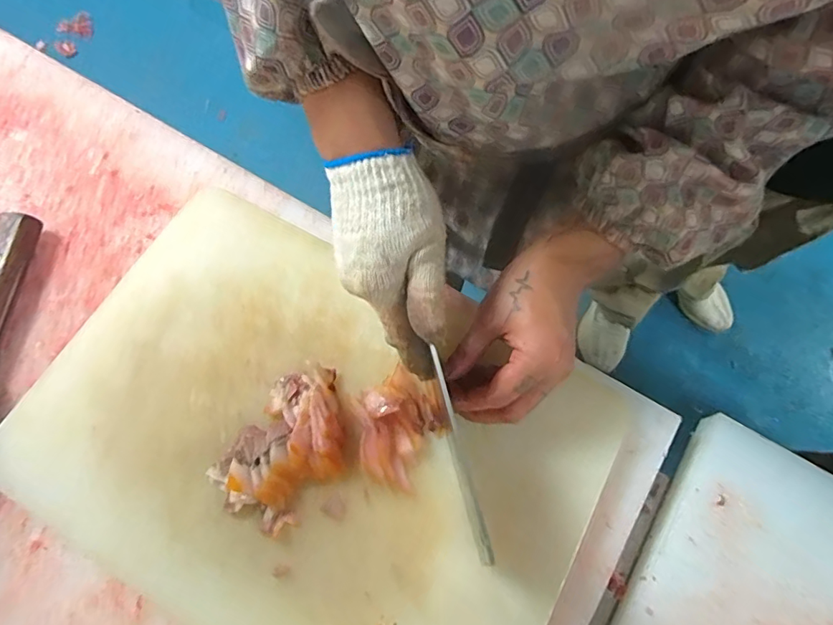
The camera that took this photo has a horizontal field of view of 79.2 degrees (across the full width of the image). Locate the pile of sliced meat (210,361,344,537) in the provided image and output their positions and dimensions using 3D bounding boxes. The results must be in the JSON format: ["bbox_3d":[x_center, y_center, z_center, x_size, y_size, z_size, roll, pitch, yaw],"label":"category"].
[{"bbox_3d":[-0.100,0.103,0.399,0.082,0.028,0.125,26,72,11],"label":"pile of sliced meat"}]

